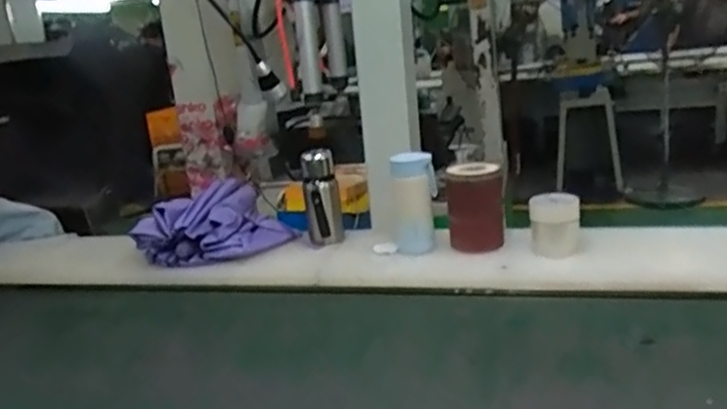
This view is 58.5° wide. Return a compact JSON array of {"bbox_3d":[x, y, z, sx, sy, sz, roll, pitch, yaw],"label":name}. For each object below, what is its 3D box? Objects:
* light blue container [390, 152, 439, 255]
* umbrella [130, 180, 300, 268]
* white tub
[{"bbox_3d":[0.093,0.002,1.186,0.081,0.181,0.064,-5,15,5],"label":"light blue container"},{"bbox_3d":[-0.299,0.052,1.319,0.212,0.133,0.257,8,21,37],"label":"umbrella"},{"bbox_3d":[0.348,0.031,1.179,0.086,0.083,0.095,-1,16,20],"label":"white tub"}]

